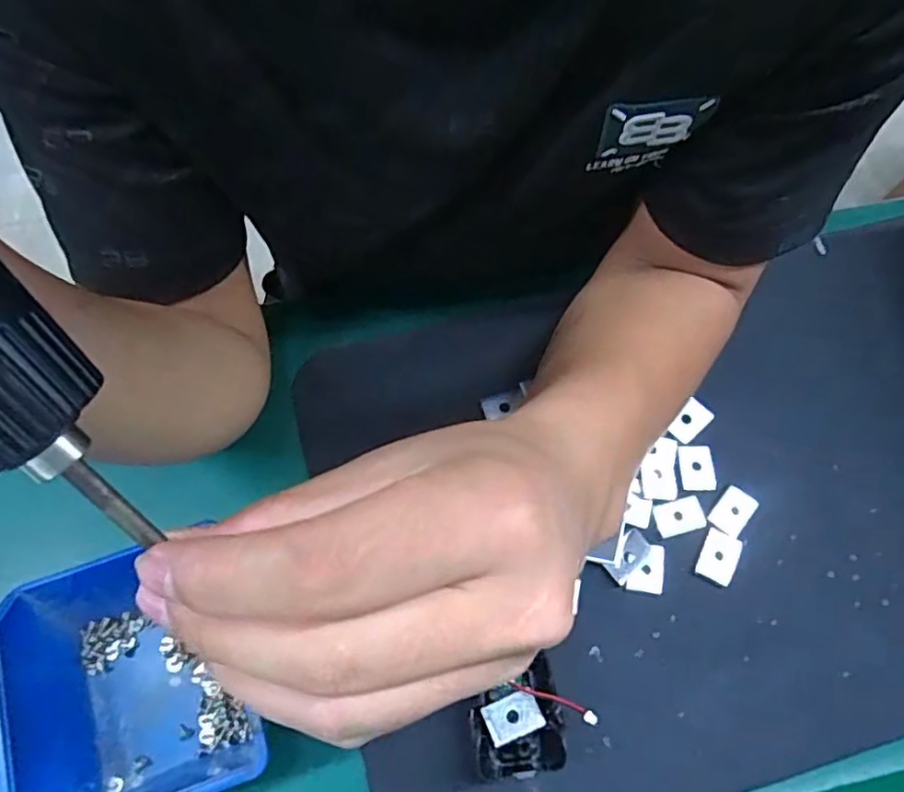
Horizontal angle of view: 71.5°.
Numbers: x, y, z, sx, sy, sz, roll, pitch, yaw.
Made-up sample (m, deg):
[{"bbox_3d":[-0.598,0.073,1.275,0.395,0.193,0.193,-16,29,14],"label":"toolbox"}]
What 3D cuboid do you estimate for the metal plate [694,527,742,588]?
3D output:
[{"bbox_3d":[0.154,0.093,0.364,0.020,0.006,0.028,25,69,9],"label":"metal plate"}]

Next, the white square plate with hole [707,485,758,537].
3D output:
[{"bbox_3d":[0.167,0.069,0.374,0.020,0.004,0.027,36,82,20],"label":"white square plate with hole"}]

